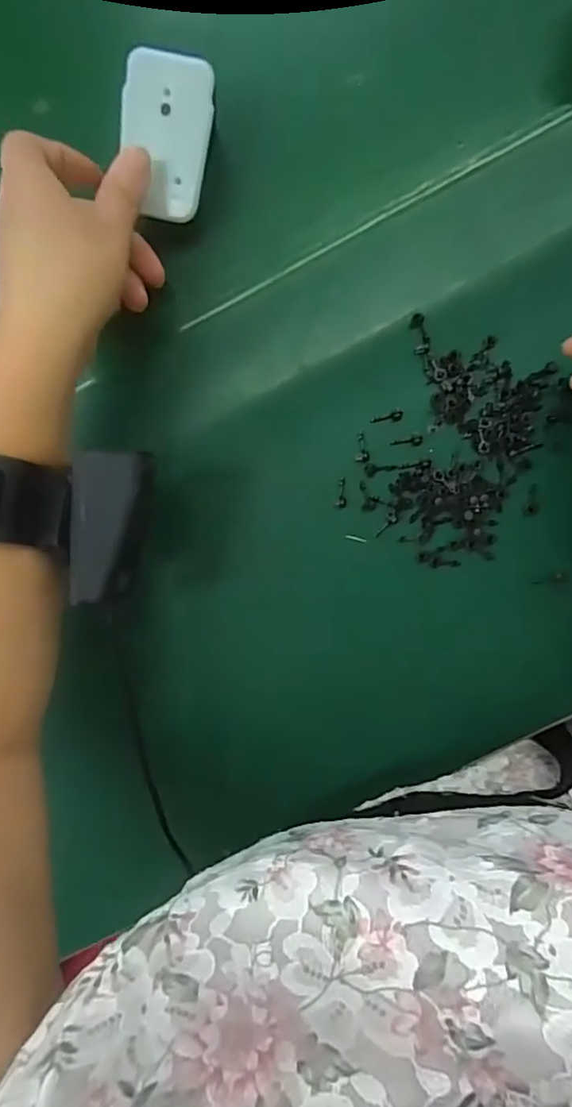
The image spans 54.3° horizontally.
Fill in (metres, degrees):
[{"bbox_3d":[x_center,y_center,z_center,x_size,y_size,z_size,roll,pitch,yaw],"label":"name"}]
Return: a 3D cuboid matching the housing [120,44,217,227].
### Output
[{"bbox_3d":[-0.060,-0.206,0.277,0.043,0.005,0.067,11,117,-1],"label":"housing"}]

